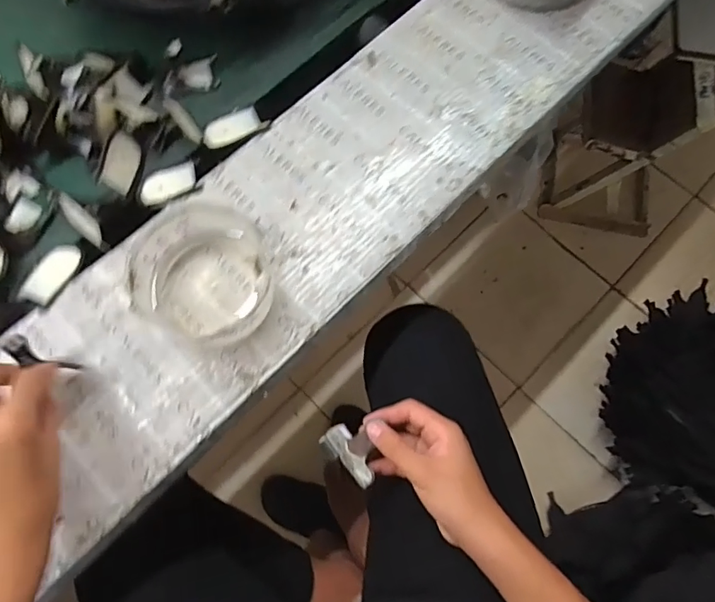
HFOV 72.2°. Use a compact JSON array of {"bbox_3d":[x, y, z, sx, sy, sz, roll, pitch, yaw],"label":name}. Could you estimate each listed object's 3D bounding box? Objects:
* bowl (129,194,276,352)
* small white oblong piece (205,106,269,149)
[{"bbox_3d":[-0.134,-0.023,0.428,0.102,0.062,0.114,-7,72,-2],"label":"bowl"},{"bbox_3d":[-0.132,-0.186,0.522,0.067,0.006,0.039,-26,73,-8],"label":"small white oblong piece"}]

